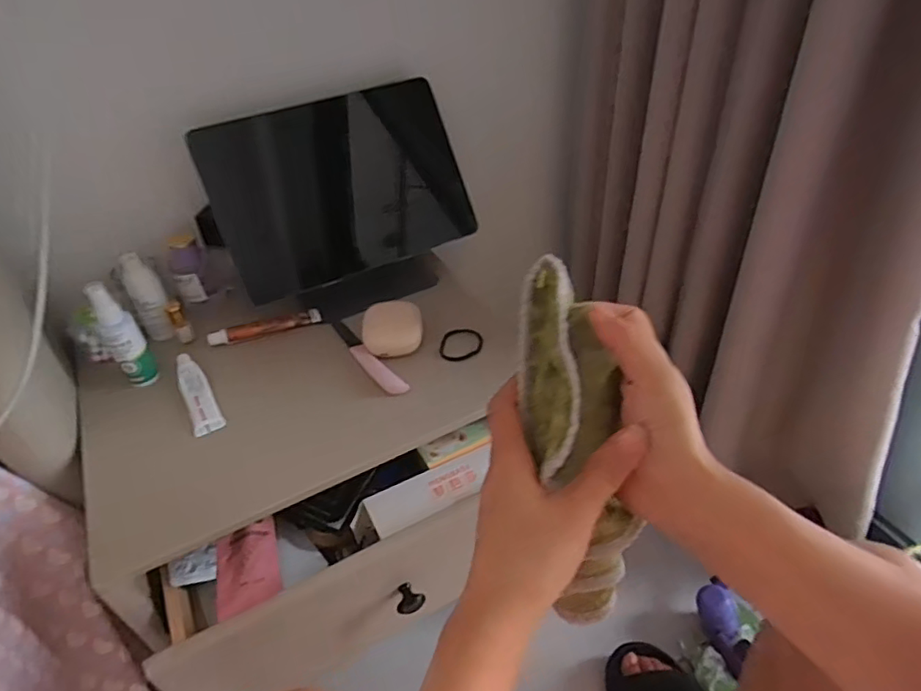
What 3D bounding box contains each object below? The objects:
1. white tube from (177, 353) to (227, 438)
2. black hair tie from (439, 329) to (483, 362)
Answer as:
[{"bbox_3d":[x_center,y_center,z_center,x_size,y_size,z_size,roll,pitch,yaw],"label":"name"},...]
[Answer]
[{"bbox_3d":[-0.276,0.048,0.612,0.029,0.017,0.114,-22,44,-20],"label":"white tube"},{"bbox_3d":[0.000,-0.002,0.656,0.050,0.005,0.046,-3,52,4],"label":"black hair tie"}]

